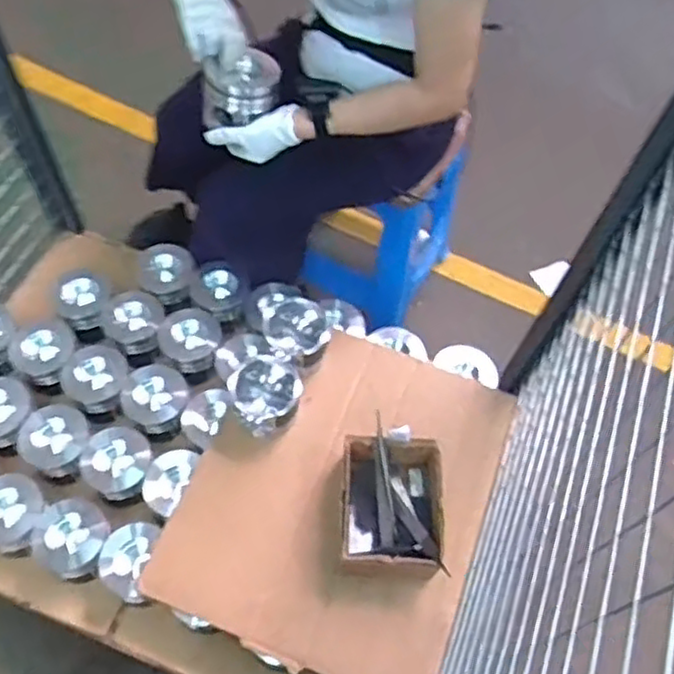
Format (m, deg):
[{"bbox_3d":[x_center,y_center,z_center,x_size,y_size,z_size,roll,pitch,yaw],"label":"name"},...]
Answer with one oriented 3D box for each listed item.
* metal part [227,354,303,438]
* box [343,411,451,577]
[{"bbox_3d":[-0.121,0.098,1.198,0.112,0.089,0.106,2,57,-4],"label":"metal part"},{"bbox_3d":[0.083,0.256,1.111,0.162,0.087,0.216,7,56,0],"label":"box"}]

